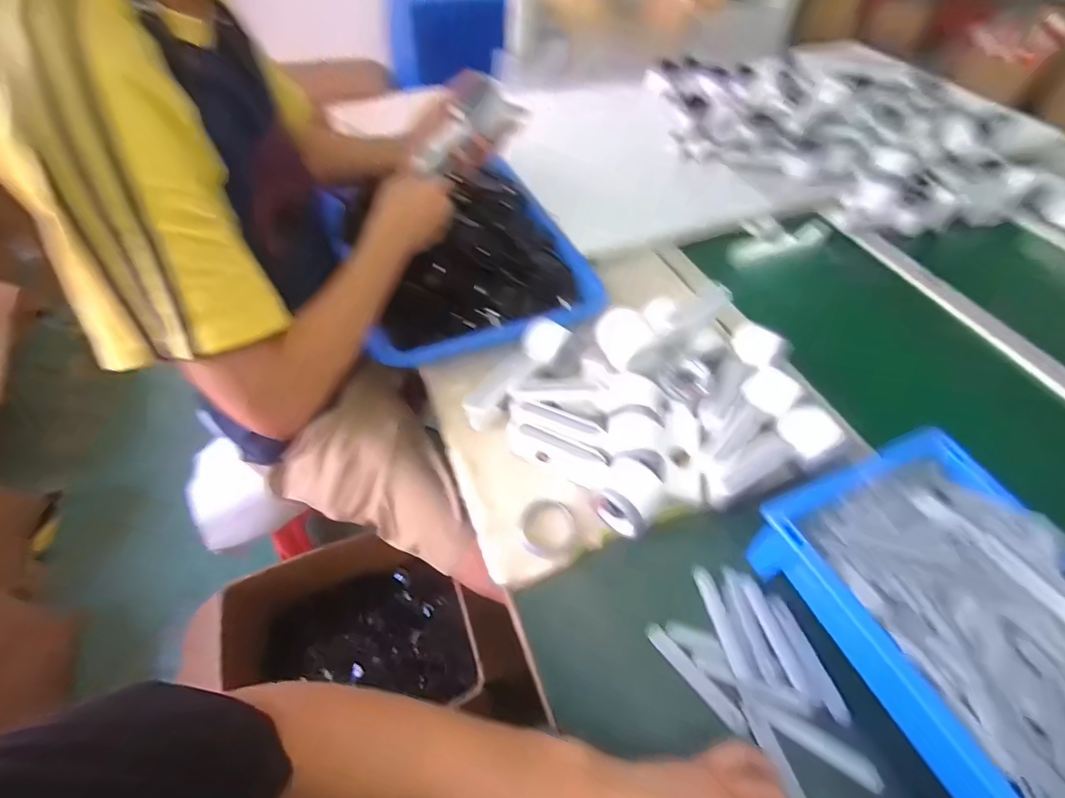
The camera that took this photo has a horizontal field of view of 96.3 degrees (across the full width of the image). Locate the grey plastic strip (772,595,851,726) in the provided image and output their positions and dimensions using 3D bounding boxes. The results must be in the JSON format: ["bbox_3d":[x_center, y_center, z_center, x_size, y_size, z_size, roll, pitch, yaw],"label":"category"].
[{"bbox_3d":[0.243,0.226,0.419,0.015,0.005,0.101,-10,55,-11],"label":"grey plastic strip"}]

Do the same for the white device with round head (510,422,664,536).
[{"bbox_3d":[0.056,0.061,0.505,0.174,0.042,0.075,34,59,19],"label":"white device with round head"}]

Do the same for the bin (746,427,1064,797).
[{"bbox_3d":[0.354,0.197,0.380,0.223,0.095,0.310,-17,57,-16],"label":"bin"}]

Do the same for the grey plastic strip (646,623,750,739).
[{"bbox_3d":[0.139,0.239,0.409,0.016,0.004,0.103,-43,57,-8],"label":"grey plastic strip"}]

